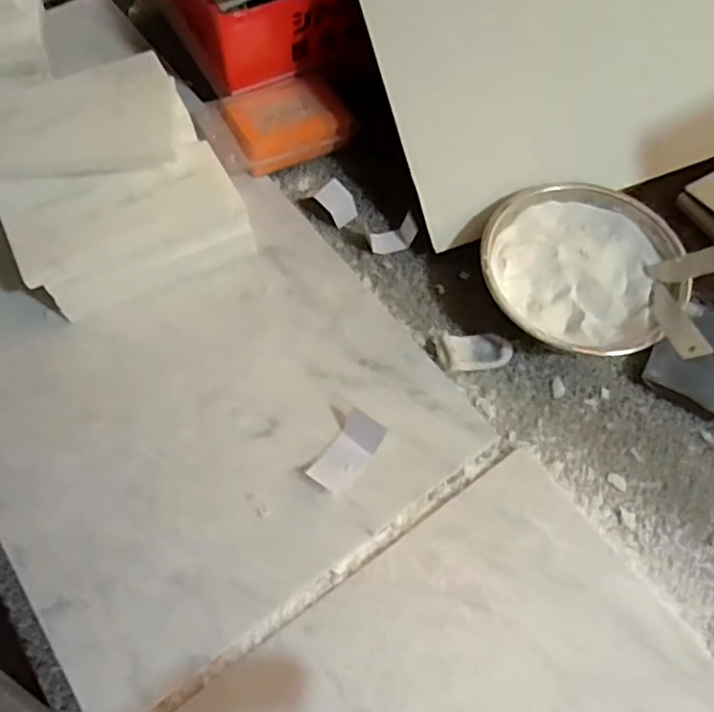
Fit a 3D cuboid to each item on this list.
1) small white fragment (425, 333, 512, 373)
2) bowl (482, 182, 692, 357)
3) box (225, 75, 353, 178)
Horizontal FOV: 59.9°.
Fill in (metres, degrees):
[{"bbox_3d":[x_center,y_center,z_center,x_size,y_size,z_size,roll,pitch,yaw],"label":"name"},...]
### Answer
[{"bbox_3d":[0.085,-0.004,0.458,0.060,0.015,0.030,-5,64,-5],"label":"small white fragment"},{"bbox_3d":[0.165,-0.059,0.471,0.142,0.056,0.142,1,64,-2],"label":"bowl"},{"bbox_3d":[-0.059,-0.201,0.530,0.095,0.028,0.061,-24,67,-13],"label":"box"}]

